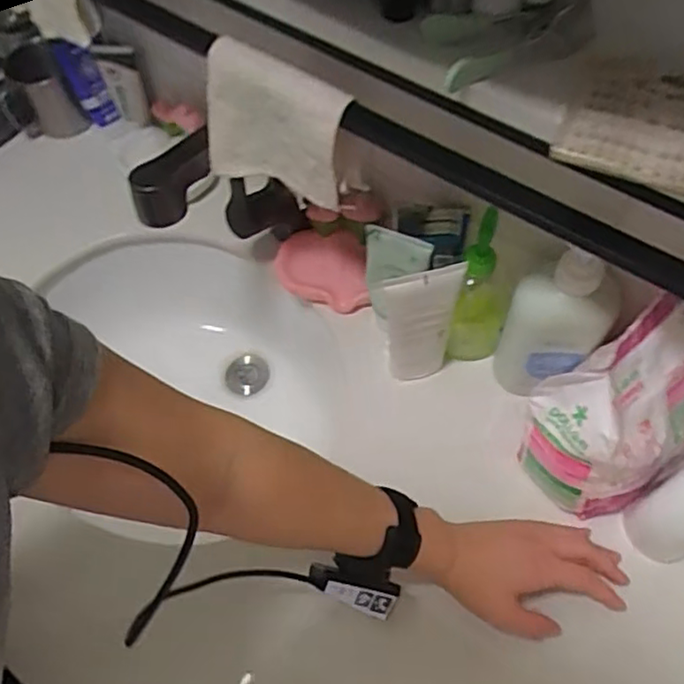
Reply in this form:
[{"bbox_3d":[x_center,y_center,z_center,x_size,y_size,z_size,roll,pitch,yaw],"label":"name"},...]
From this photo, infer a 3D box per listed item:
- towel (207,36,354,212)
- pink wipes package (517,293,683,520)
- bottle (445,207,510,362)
[{"bbox_3d":[-0.053,-0.169,0.521,0.131,0.111,0.043,27,64,18],"label":"towel"},{"bbox_3d":[0.243,0.059,0.529,0.155,0.185,0.097,-28,61,-13],"label":"pink wipes package"},{"bbox_3d":[0.138,-0.046,0.621,0.050,0.162,0.064,11,60,10],"label":"bottle"}]

